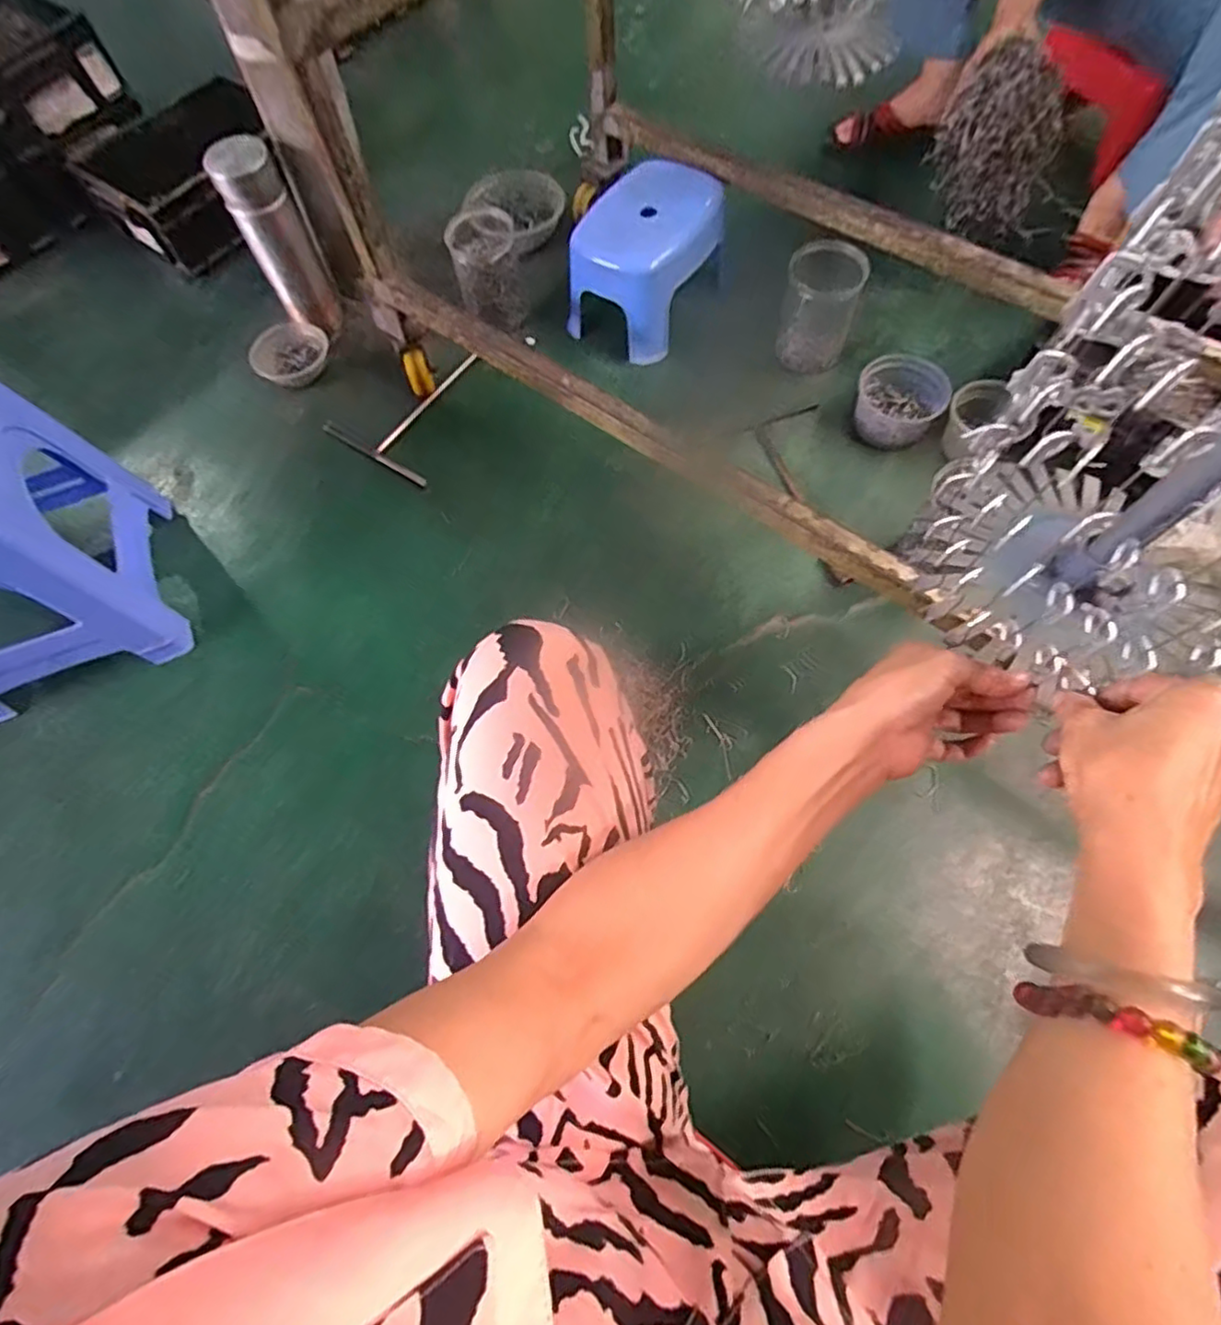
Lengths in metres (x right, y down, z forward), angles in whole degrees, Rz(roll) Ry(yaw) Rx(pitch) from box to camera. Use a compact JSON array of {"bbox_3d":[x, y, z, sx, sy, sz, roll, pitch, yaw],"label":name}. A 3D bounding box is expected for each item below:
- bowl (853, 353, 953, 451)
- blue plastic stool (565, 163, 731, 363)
[{"bbox_3d":[0.378,-0.343,0.861,0.108,0.085,0.091,26,71,13],"label":"bowl"},{"bbox_3d":[0.057,-0.611,0.985,0.176,0.141,0.241,35,73,16],"label":"blue plastic stool"}]

